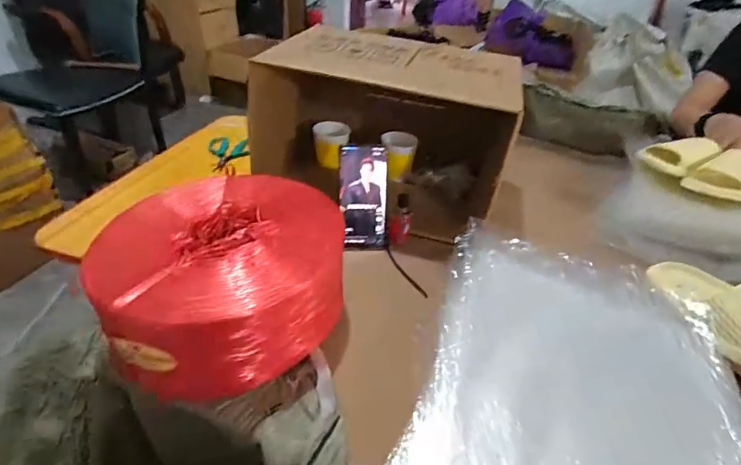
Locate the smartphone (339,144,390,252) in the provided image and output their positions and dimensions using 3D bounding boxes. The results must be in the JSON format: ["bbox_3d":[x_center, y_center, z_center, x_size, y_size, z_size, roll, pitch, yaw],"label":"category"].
[{"bbox_3d":[-0.009,-0.052,0.699,0.073,0.162,0.007,-4,15,-5],"label":"smartphone"}]

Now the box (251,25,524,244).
[{"bbox_3d":[0.030,-0.196,0.840,0.394,0.279,0.286,11,36,9],"label":"box"}]

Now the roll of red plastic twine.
[{"bbox_3d":[-0.161,0.047,0.542,0.257,0.135,0.267,0,36,-7],"label":"roll of red plastic twine"}]

